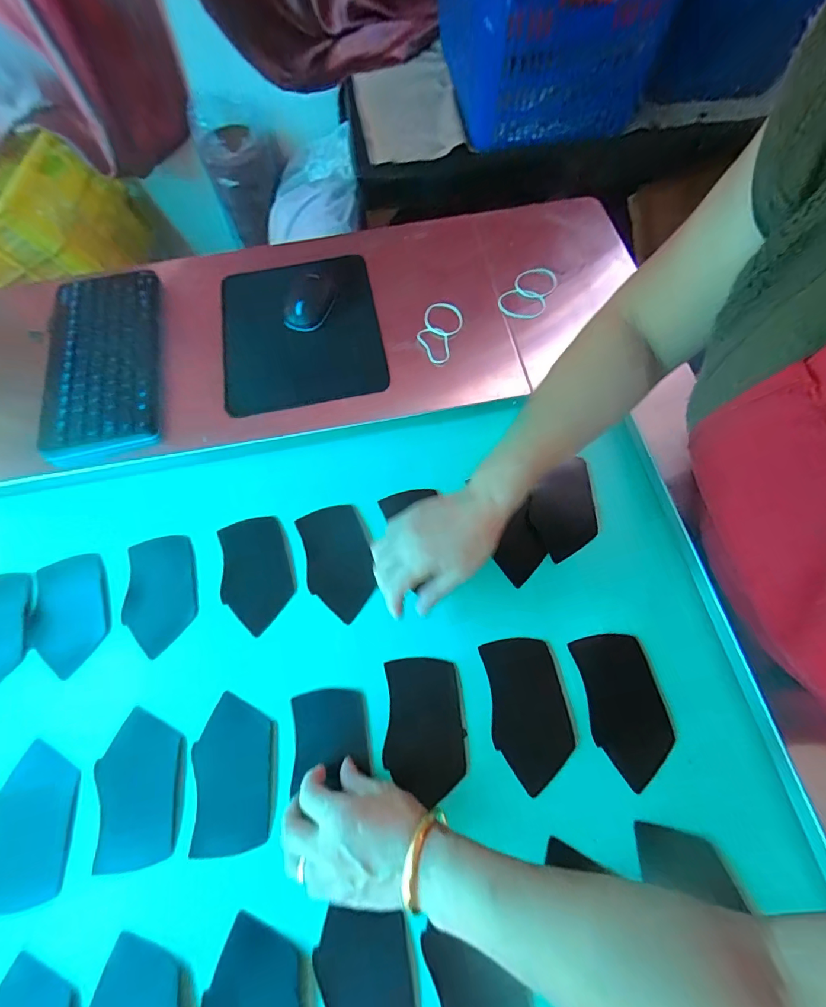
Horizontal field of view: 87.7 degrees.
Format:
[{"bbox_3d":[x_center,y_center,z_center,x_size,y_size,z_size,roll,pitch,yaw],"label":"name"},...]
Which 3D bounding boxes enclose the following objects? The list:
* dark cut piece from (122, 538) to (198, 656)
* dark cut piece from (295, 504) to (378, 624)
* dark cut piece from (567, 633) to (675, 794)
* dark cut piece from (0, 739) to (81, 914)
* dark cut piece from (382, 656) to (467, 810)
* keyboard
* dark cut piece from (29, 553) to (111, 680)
[{"bbox_3d":[-0.282,0.099,0.482,0.073,0.004,0.126,-15,67,-7],"label":"dark cut piece"},{"bbox_3d":[-0.085,0.063,0.486,0.071,0.008,0.129,-15,69,-10],"label":"dark cut piece"},{"bbox_3d":[0.205,0.194,0.417,0.074,0.006,0.127,-13,68,-3],"label":"dark cut piece"},{"bbox_3d":[-0.355,0.298,0.401,0.073,0.007,0.124,-6,68,0],"label":"dark cut piece"},{"bbox_3d":[0.011,0.214,0.417,0.074,0.009,0.118,-1,68,2],"label":"dark cut piece"},{"bbox_3d":[-0.409,-0.188,0.567,0.138,0.025,0.282,-12,68,-7],"label":"keyboard"},{"bbox_3d":[-0.380,0.119,0.476,0.081,0.007,0.127,-23,69,-7],"label":"dark cut piece"}]

